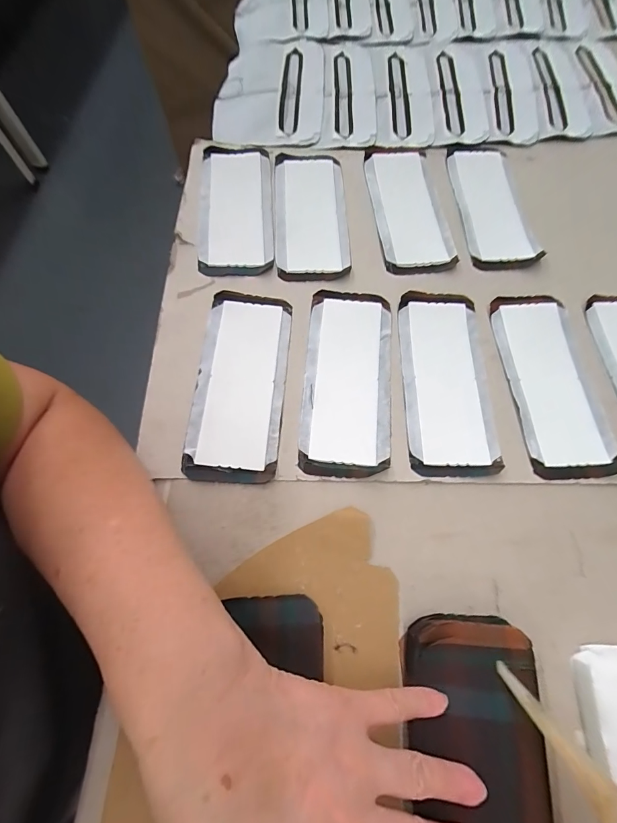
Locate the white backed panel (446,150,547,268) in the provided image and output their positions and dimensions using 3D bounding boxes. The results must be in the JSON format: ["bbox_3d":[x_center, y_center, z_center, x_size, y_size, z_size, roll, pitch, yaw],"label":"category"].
[{"bbox_3d":[0.189,-0.221,0.397,0.068,0.007,0.170,-3,68,-3],"label":"white backed panel"}]

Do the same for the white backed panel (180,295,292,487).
[{"bbox_3d":[-0.055,-0.026,0.311,0.069,0.005,0.166,4,68,0],"label":"white backed panel"}]

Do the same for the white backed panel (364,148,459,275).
[{"bbox_3d":[0.100,-0.212,0.389,0.070,0.005,0.171,-5,68,-4],"label":"white backed panel"}]

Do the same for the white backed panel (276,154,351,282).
[{"bbox_3d":[0.002,-0.204,0.386,0.070,0.007,0.180,-1,68,-2],"label":"white backed panel"}]

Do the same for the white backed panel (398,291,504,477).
[{"bbox_3d":[0.116,-0.029,0.319,0.070,0.006,0.165,1,68,-1],"label":"white backed panel"}]

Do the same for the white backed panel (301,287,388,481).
[{"bbox_3d":[0.033,-0.028,0.315,0.070,0.005,0.163,5,68,0],"label":"white backed panel"}]

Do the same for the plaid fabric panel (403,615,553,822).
[{"bbox_3d":[0.093,0.209,0.208,0.074,0.018,0.170,4,68,0],"label":"plaid fabric panel"}]

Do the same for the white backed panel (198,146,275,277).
[{"bbox_3d":[-0.072,-0.205,0.379,0.069,0.004,0.171,-3,68,-3],"label":"white backed panel"}]

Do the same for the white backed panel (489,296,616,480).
[{"bbox_3d":[0.204,-0.027,0.321,0.068,0.004,0.165,-2,68,-3],"label":"white backed panel"}]

